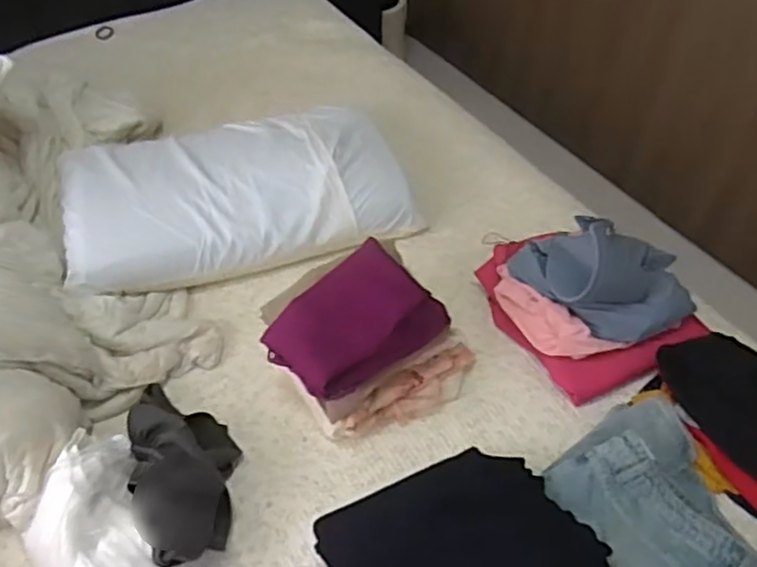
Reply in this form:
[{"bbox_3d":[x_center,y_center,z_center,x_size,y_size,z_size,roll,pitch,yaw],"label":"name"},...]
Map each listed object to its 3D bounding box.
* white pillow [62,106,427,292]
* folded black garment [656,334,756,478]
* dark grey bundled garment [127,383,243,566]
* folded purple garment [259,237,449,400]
[{"bbox_3d":[-0.275,-0.183,1.362,0.656,0.110,0.375,-15,51,-12],"label":"white pillow"},{"bbox_3d":[0.547,0.166,1.013,0.153,0.071,0.251,-29,56,-23],"label":"folded black garment"},{"bbox_3d":[-0.284,0.244,0.984,0.146,0.118,0.304,-12,51,-11],"label":"dark grey bundled garment"},{"bbox_3d":[-0.038,0.050,1.028,0.235,0.067,0.167,-29,56,-23],"label":"folded purple garment"}]

